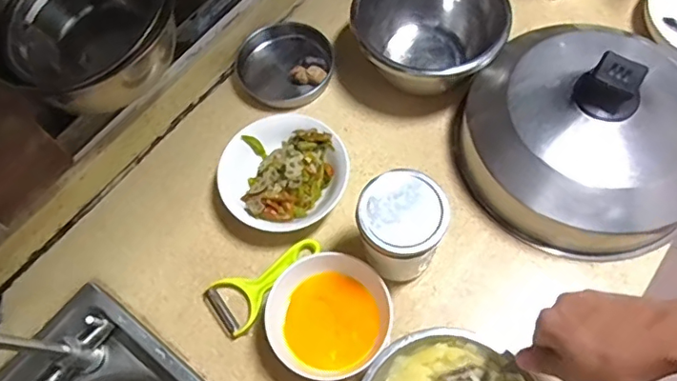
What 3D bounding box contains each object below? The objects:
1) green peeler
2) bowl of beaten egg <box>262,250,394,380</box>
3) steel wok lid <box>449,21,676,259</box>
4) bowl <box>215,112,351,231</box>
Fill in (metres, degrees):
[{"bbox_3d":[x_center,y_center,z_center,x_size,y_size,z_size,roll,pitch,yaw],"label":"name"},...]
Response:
[{"bbox_3d":[-0.082,0.101,0.612,0.137,0.016,0.065,-36,67,-14],"label":"green peeler"},{"bbox_3d":[-0.009,0.133,0.563,0.124,0.066,0.123,12,65,9],"label":"bowl of beaten egg"},{"bbox_3d":[0.286,-0.078,0.607,0.264,0.135,0.278,-1,64,3],"label":"steel wok lid"},{"bbox_3d":[-0.068,-0.018,0.650,0.139,0.053,0.146,-1,64,3],"label":"bowl"}]

